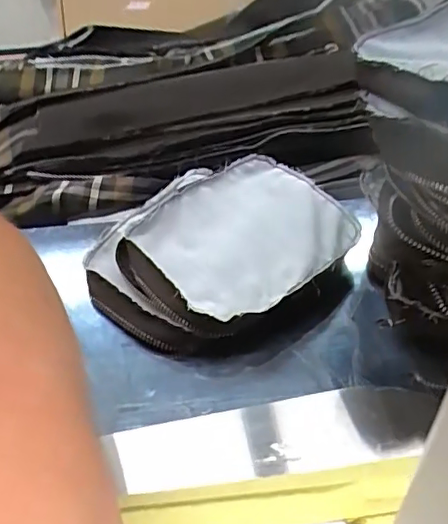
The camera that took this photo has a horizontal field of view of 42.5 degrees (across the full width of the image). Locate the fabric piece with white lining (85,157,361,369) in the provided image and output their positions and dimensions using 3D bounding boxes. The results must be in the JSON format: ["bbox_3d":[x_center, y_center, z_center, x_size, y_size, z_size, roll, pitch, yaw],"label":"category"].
[{"bbox_3d":[0.003,-0.008,0.377,0.147,0.031,0.162,30,50,28],"label":"fabric piece with white lining"}]

